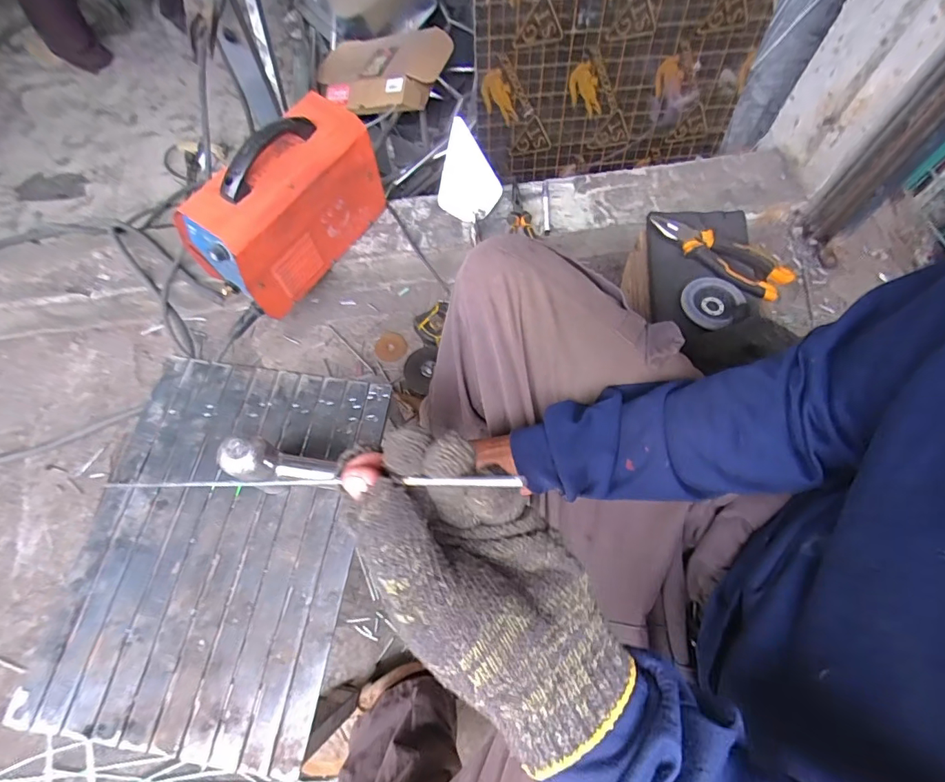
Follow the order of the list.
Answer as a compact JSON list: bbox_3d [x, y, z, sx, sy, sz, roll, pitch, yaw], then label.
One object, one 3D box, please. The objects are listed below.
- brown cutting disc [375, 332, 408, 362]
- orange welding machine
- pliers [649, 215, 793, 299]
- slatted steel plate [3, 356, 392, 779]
[{"bbox_3d":[-0.164,-0.088,0.960,0.064,0.009,0.061,0,66,0],"label":"brown cutting disc"},{"bbox_3d":[-0.323,-0.327,0.822,0.154,0.219,0.319,34,71,14],"label":"orange welding machine"},{"bbox_3d":[0.332,-0.184,0.643,0.191,0.031,0.057,32,70,14],"label":"pliers"},{"bbox_3d":[-0.237,0.136,0.451,0.250,0.013,0.340,8,66,4],"label":"slatted steel plate"}]

